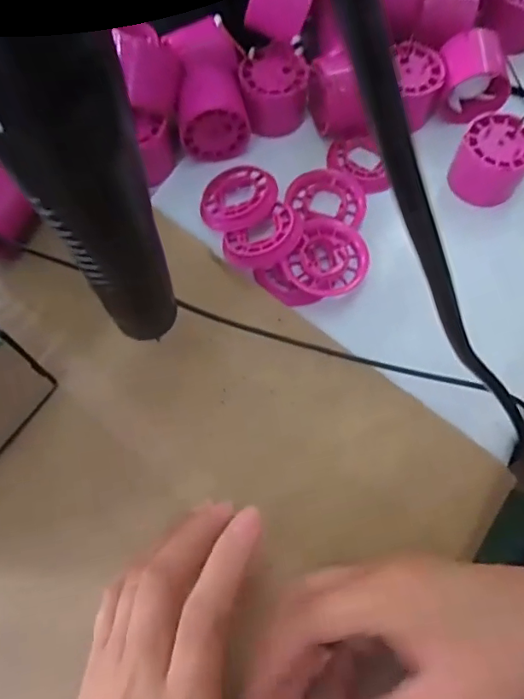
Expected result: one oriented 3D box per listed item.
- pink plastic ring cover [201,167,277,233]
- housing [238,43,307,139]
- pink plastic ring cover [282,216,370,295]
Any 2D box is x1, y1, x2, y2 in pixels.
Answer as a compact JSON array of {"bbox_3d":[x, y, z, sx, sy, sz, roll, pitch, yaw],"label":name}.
[{"bbox_3d":[-0.016,-0.105,0.353,0.053,0.008,0.052,-10,63,12],"label":"pink plastic ring cover"},{"bbox_3d":[0.009,-0.188,0.371,0.047,0.031,0.054,0,68,0],"label":"housing"},{"bbox_3d":[0.045,-0.059,0.337,0.050,0.014,0.052,25,71,9],"label":"pink plastic ring cover"}]

